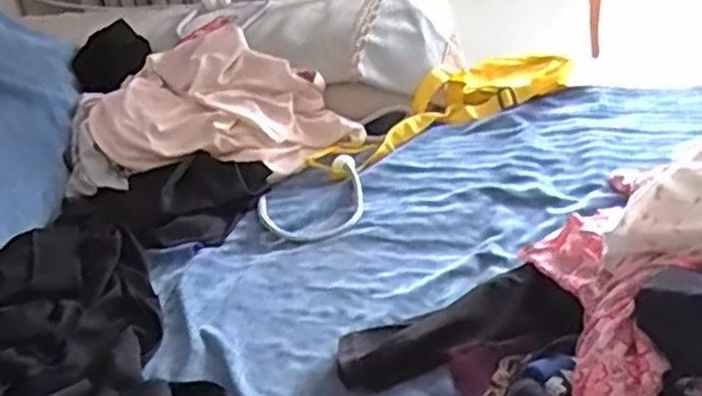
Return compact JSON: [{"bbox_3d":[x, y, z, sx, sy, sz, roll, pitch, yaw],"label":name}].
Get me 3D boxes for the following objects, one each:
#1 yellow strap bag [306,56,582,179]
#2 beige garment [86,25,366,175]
[{"bbox_3d":[0.129,-0.129,0.978,0.388,0.066,0.153,-24,33,-28],"label":"yellow strap bag"},{"bbox_3d":[-0.167,-0.132,0.962,0.332,0.109,0.199,-5,29,4],"label":"beige garment"}]

